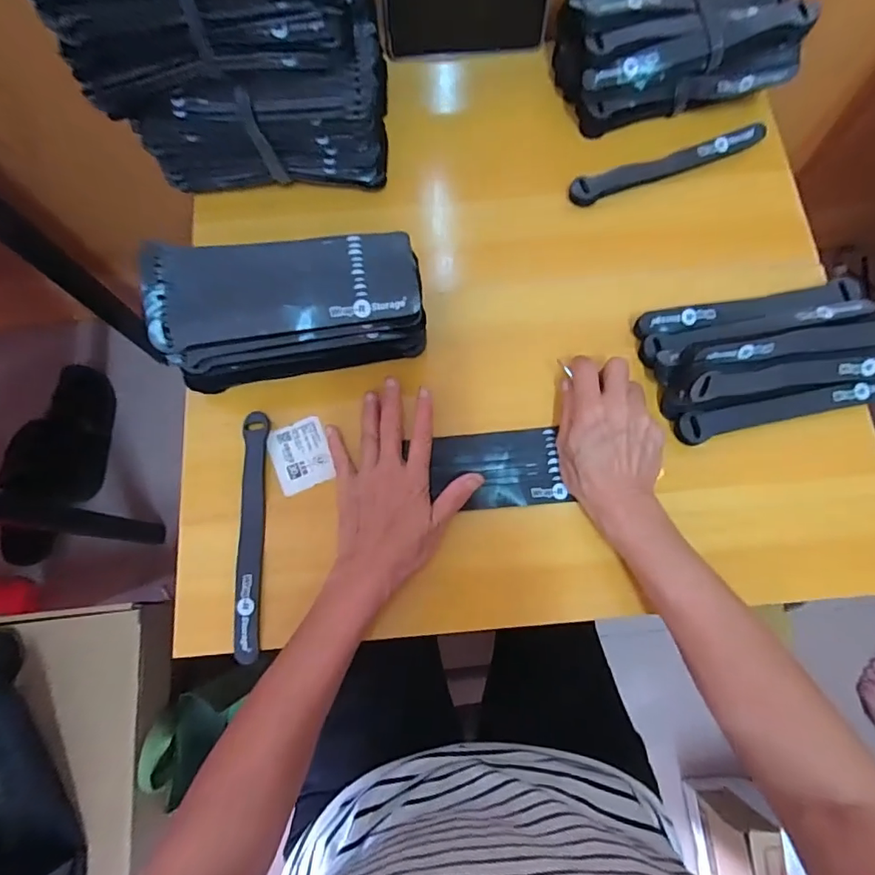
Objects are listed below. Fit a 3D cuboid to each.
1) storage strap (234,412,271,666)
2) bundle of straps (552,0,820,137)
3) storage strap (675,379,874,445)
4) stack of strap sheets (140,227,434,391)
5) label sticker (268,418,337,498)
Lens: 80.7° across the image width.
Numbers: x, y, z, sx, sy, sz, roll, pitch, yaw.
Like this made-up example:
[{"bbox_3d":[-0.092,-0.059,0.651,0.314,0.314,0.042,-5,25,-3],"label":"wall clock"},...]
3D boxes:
[{"bbox_3d":[-0.151,0.076,0.418,0.021,0.009,0.196,1,74,-11],"label":"storage strap"},{"bbox_3d":[0.224,-0.383,0.500,0.199,0.091,0.130,-8,75,-2],"label":"bundle of straps"},{"bbox_3d":[0.297,-0.024,0.434,0.191,0.016,0.025,-11,75,-3],"label":"storage strap"},{"bbox_3d":[-0.115,-0.104,0.419,0.202,0.092,0.084,-10,75,-2],"label":"stack of strap sheets"},{"bbox_3d":[-0.116,0.016,0.441,0.046,0.005,0.059,-21,76,-5],"label":"label sticker"}]

